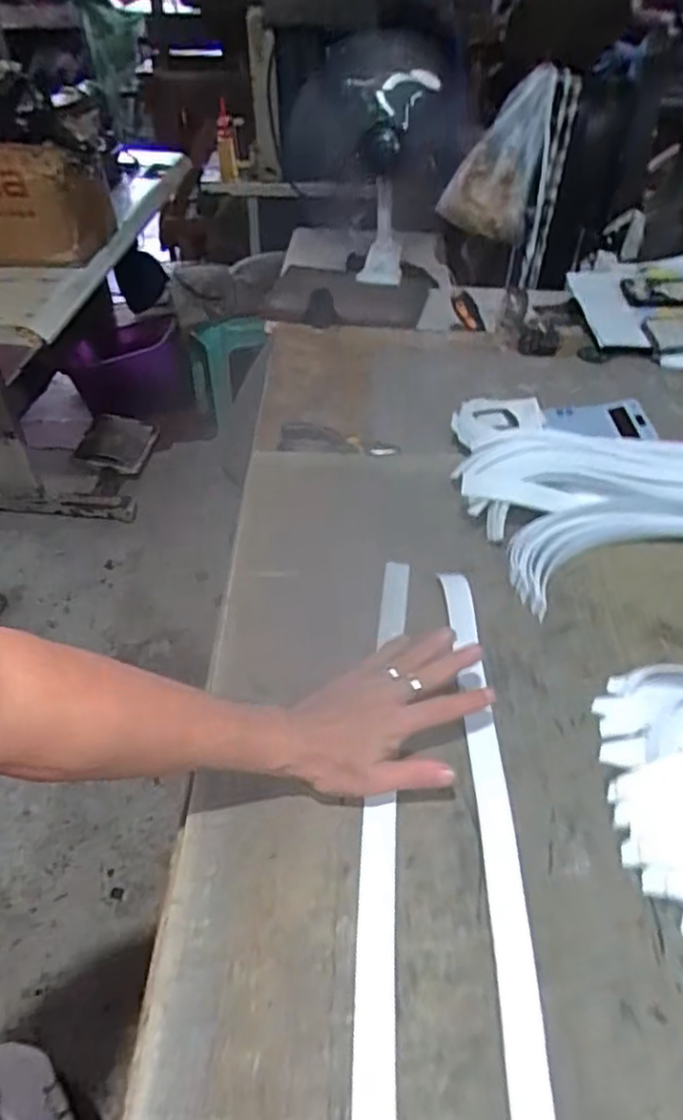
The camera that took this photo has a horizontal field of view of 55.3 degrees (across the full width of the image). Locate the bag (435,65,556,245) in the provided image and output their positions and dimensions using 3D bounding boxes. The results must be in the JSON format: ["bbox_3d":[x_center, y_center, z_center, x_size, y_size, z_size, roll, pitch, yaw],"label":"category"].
[{"bbox_3d":[0.298,-0.781,1.301,0.192,0.289,0.084,13,46,11],"label":"bag"}]

